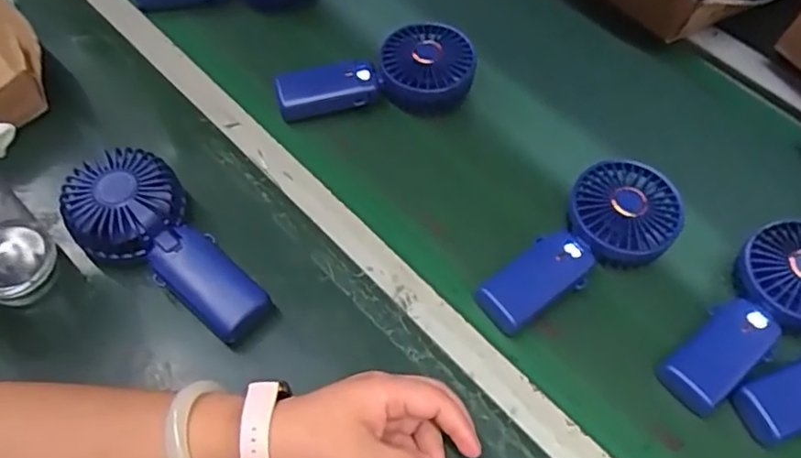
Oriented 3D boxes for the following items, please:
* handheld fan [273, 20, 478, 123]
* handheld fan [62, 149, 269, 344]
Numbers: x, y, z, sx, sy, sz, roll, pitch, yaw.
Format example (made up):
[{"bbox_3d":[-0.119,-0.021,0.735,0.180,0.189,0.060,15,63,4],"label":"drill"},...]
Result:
[{"bbox_3d":[-0.023,-0.138,0.590,0.177,0.041,0.073,-15,60,-12],"label":"handheld fan"},{"bbox_3d":[-0.173,0.010,0.476,0.174,0.033,0.078,42,66,8],"label":"handheld fan"}]

